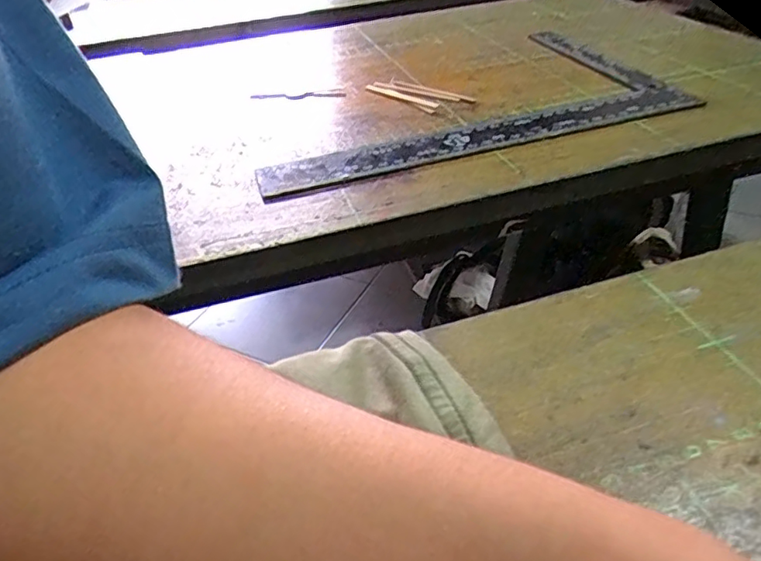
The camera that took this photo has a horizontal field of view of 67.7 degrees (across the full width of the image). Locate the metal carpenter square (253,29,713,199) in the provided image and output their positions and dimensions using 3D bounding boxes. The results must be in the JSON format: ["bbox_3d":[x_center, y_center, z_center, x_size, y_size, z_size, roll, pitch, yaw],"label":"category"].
[{"bbox_3d":[0.053,-0.149,0.447,0.312,0.006,0.236,-14,37,-12],"label":"metal carpenter square"}]

